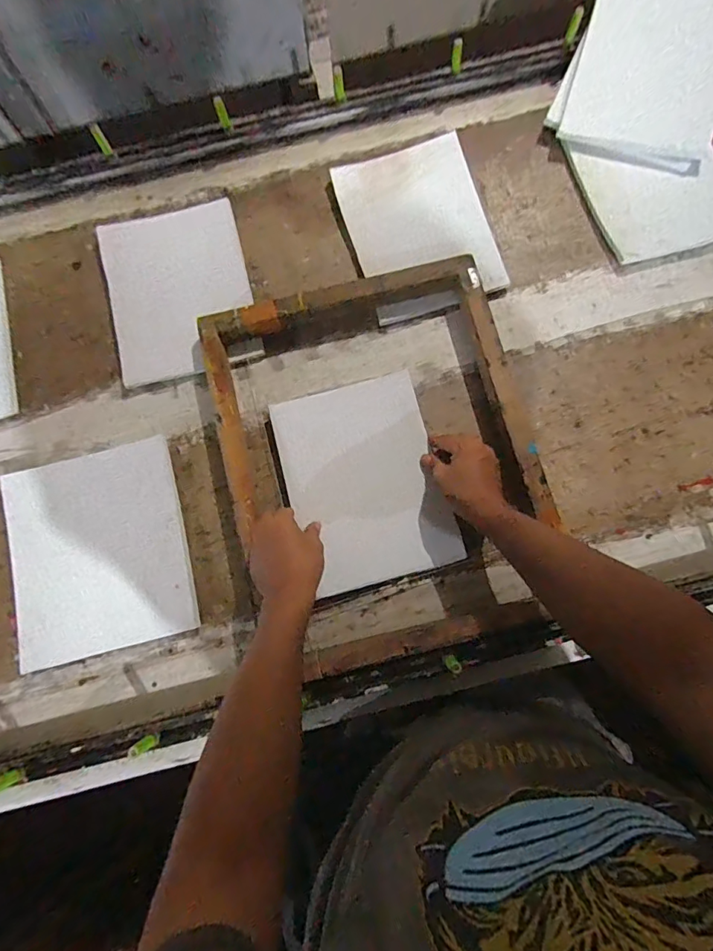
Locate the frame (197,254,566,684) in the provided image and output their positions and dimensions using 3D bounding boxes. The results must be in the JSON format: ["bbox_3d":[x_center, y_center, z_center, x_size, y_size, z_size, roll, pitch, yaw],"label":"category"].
[{"bbox_3d":[0.031,-0.024,0.635,0.405,0.052,0.504,-14,79,-1],"label":"frame"}]

